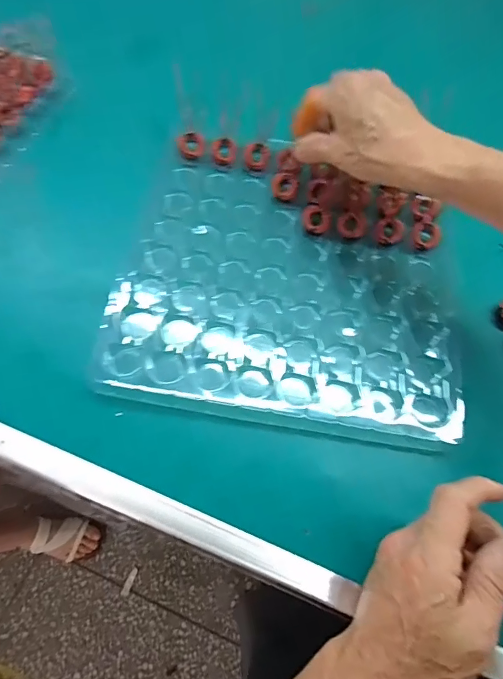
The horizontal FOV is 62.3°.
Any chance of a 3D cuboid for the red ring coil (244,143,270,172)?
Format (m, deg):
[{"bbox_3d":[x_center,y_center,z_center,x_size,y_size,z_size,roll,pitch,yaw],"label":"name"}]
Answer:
[{"bbox_3d":[0.006,-0.184,0.424,0.026,0.006,0.027,-1,96,0],"label":"red ring coil"}]

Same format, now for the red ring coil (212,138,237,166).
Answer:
[{"bbox_3d":[-0.027,-0.188,0.418,0.023,0.016,0.023,1,66,-3],"label":"red ring coil"}]

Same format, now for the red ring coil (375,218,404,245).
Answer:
[{"bbox_3d":[0.129,-0.102,0.389,0.024,0.010,0.022,1,66,-3],"label":"red ring coil"}]

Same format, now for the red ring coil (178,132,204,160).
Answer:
[{"bbox_3d":[-0.060,-0.194,0.418,0.024,0.013,0.023,1,66,-3],"label":"red ring coil"}]

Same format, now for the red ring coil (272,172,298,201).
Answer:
[{"bbox_3d":[0.033,-0.151,0.409,0.025,0.013,0.025,1,66,-3],"label":"red ring coil"}]

